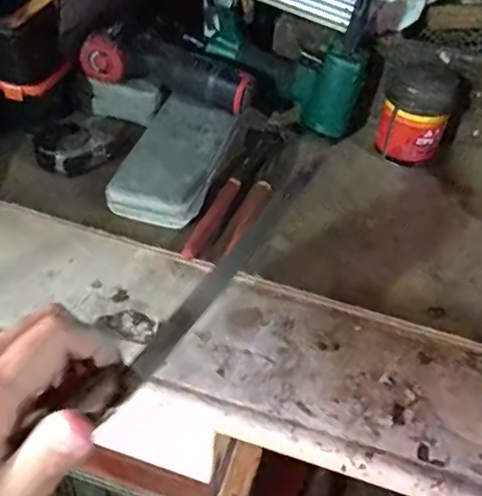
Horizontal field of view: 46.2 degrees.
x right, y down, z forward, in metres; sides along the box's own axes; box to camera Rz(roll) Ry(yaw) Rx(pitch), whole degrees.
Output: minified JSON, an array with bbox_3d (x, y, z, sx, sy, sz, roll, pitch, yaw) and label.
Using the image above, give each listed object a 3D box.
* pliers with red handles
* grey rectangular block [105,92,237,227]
[{"bbox_3d":[0.006,-0.064,0.584,0.049,0.015,0.230,15,45,10],"label":"pliers with red handles"},{"bbox_3d":[-0.069,-0.094,0.591,0.090,0.044,0.168,14,45,9],"label":"grey rectangular block"}]

